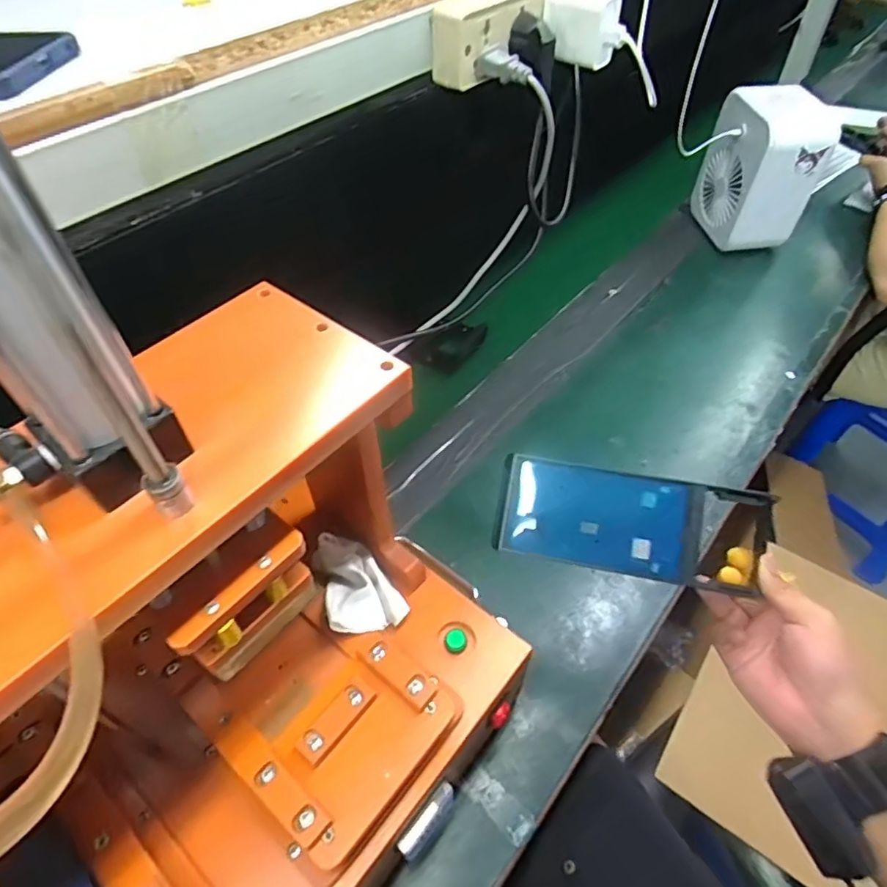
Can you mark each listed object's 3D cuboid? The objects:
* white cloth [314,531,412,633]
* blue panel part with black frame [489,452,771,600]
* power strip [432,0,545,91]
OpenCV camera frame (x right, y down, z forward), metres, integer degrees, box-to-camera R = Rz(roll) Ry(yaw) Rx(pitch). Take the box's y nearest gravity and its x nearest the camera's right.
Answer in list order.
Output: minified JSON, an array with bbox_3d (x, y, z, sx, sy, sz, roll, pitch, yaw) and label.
[{"bbox_3d":[-0.068,0.109,0.444,0.057,0.037,0.080,-28,53,-20],"label":"white cloth"},{"bbox_3d":[0.139,0.059,0.437,0.192,0.015,0.077,10,83,11],"label":"blue panel part with black frame"},{"bbox_3d":[0.055,-0.345,0.476,0.034,0.048,0.173,28,56,24],"label":"power strip"}]

